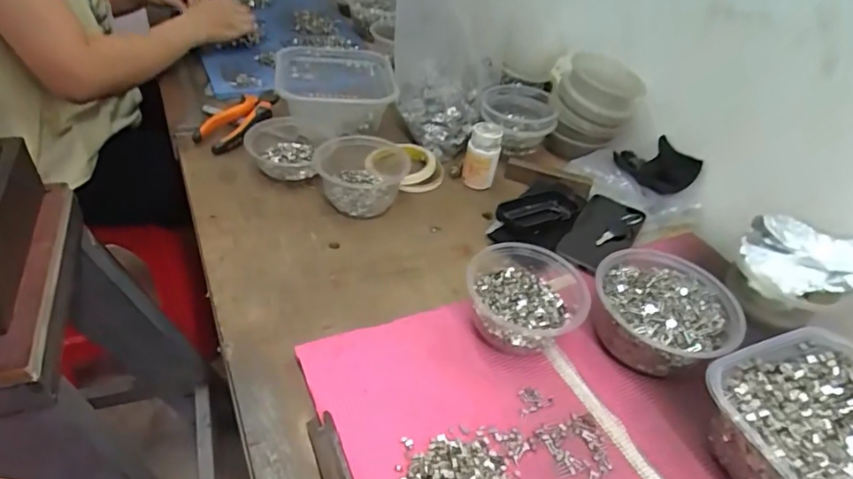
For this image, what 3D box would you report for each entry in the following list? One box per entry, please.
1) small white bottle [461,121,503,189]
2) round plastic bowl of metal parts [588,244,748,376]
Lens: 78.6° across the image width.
[{"bbox_3d":[0.075,-0.115,0.714,0.045,0.078,0.041,11,40,2],"label":"small white bottle"},{"bbox_3d":[0.236,0.071,0.521,0.137,0.062,0.126,5,41,-5],"label":"round plastic bowl of metal parts"}]

